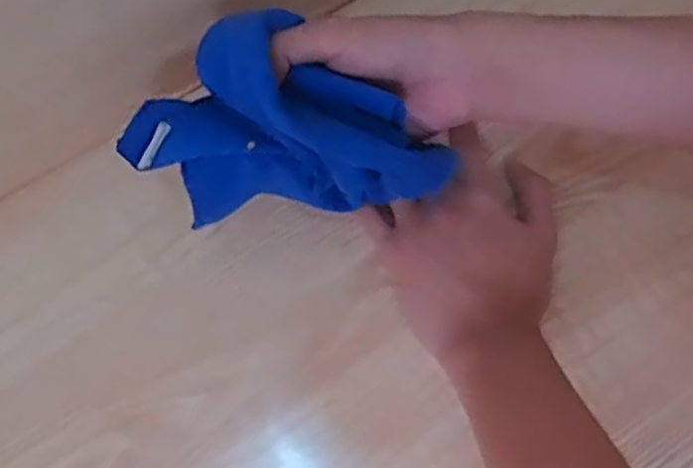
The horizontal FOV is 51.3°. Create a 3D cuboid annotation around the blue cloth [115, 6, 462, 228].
[{"bbox_3d":[-0.034,-0.059,0.366,0.155,0.075,0.081,-6,75,-3],"label":"blue cloth"}]

